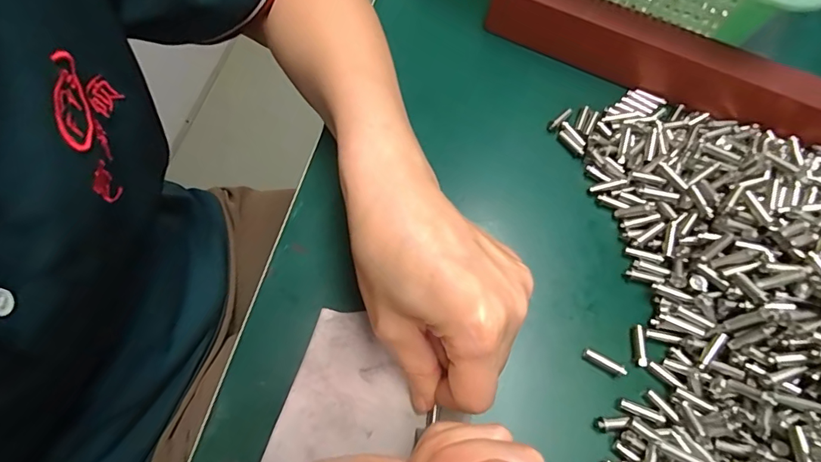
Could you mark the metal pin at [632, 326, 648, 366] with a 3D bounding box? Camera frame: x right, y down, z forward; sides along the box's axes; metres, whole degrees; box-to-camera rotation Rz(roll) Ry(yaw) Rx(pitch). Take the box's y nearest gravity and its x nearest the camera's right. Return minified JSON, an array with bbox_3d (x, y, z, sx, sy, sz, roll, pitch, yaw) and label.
[{"bbox_3d":[0.119,0.059,0.236,0.006,0.005,0.021,9,64,5],"label":"metal pin"}]

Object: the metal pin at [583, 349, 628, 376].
[{"bbox_3d":[0.099,0.067,0.232,0.021,0.006,0.005,26,67,12],"label":"metal pin"}]

